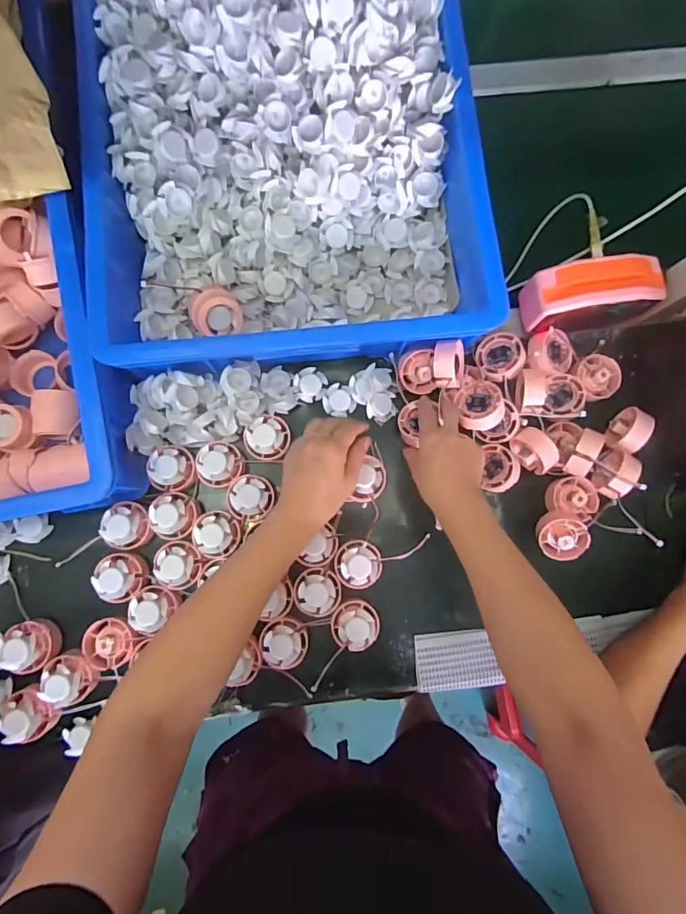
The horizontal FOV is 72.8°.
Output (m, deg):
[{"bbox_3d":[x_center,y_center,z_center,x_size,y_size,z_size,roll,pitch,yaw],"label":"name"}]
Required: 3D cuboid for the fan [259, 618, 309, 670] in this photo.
[{"bbox_3d":[-0.067,0.212,0.523,0.053,0.026,0.051,0,84,-3],"label":"fan"}]

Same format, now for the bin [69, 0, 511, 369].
[{"bbox_3d":[-0.072,-0.399,0.512,0.411,0.127,0.572,-6,85,-3],"label":"bin"}]

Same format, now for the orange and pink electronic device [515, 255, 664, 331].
[{"bbox_3d":[0.291,-0.190,0.544,0.139,0.057,0.064,-6,85,-4],"label":"orange and pink electronic device"}]

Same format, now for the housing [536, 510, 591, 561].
[{"bbox_3d":[0.258,0.094,0.547,0.056,0.029,0.054,3,105,24],"label":"housing"}]

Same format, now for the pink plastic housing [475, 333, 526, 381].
[{"bbox_3d":[0.192,-0.120,0.566,0.054,0.027,0.058,-27,70,20],"label":"pink plastic housing"}]

